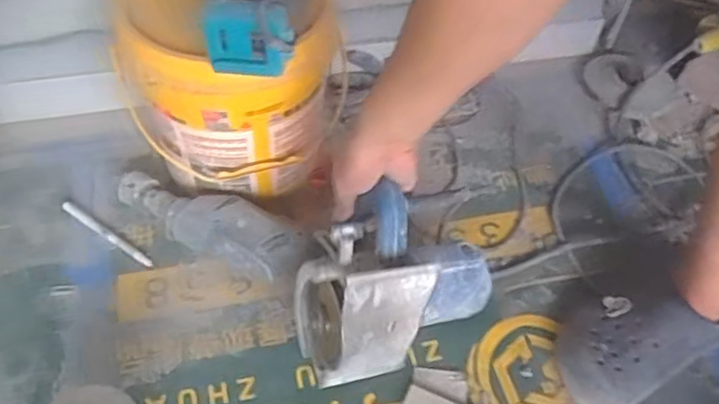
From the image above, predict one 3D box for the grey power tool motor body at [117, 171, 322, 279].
[{"bbox_3d":[-0.178,0.029,0.796,0.264,0.063,0.080,23,51,14],"label":"grey power tool motor body"}]

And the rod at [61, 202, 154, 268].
[{"bbox_3d":[-0.313,0.038,0.806,0.149,0.013,0.014,30,54,19],"label":"rod"}]

